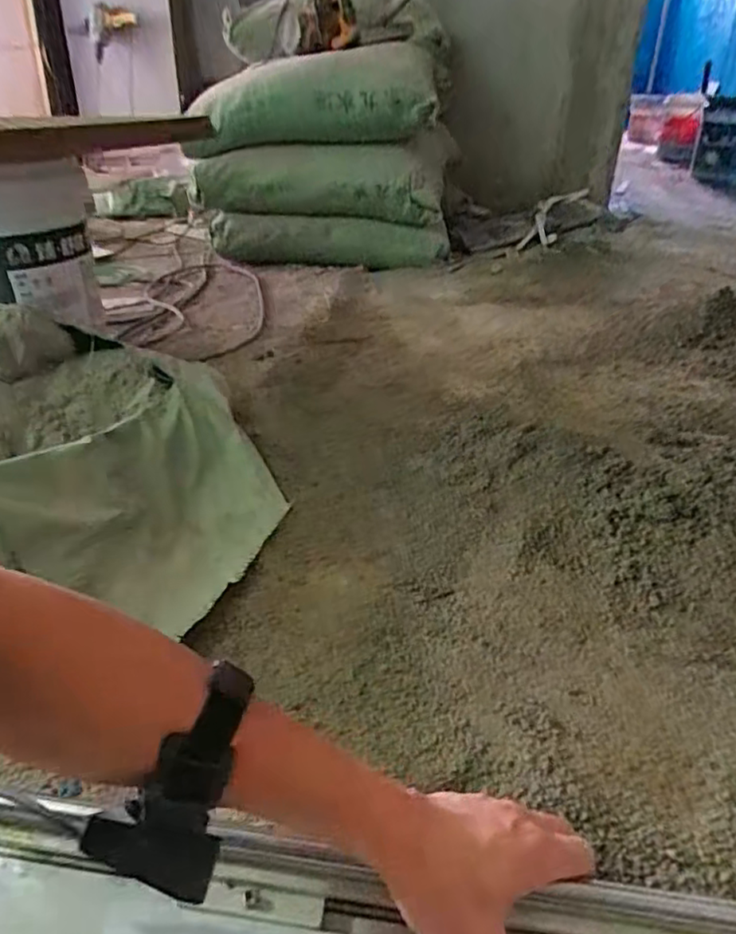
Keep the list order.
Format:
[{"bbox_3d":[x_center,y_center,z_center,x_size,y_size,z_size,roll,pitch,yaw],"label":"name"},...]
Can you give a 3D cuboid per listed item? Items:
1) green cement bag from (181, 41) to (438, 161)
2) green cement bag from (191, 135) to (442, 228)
[{"bbox_3d":[-0.143,-0.954,1.585,0.620,0.205,0.481,1,34,2],"label":"green cement bag"},{"bbox_3d":[-0.128,-0.793,1.665,0.659,0.171,0.381,1,34,2],"label":"green cement bag"}]

